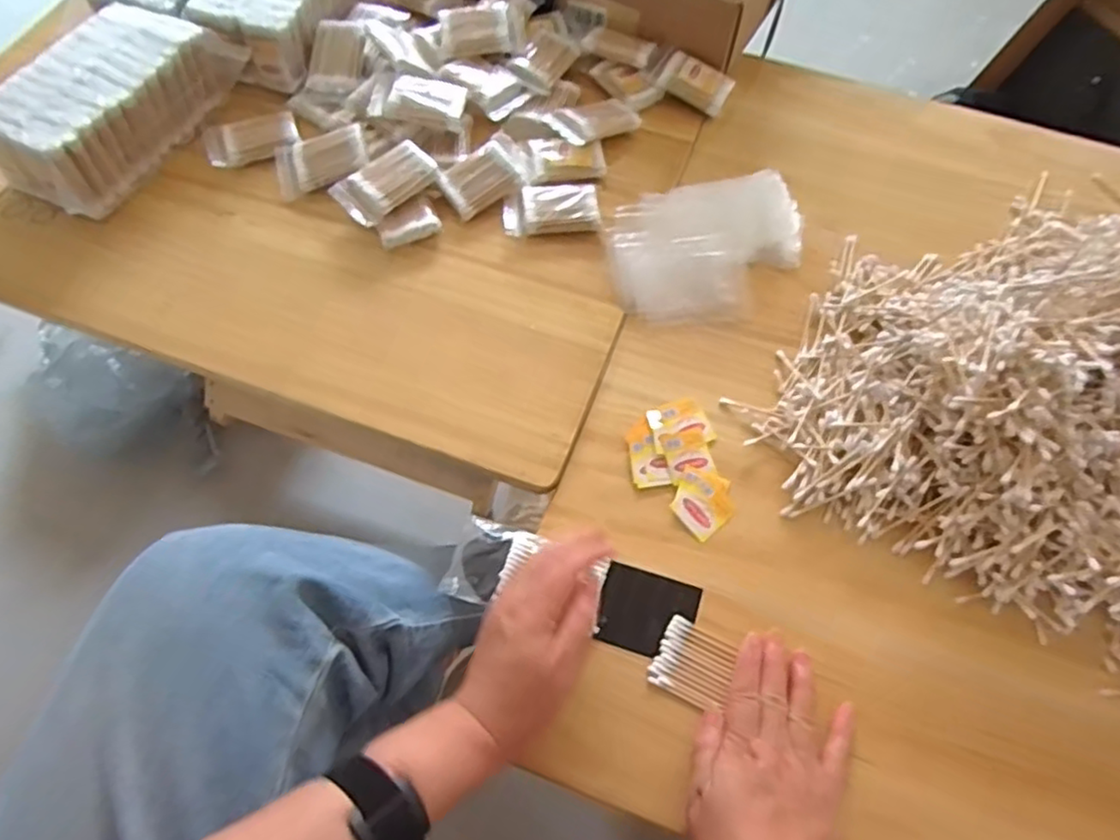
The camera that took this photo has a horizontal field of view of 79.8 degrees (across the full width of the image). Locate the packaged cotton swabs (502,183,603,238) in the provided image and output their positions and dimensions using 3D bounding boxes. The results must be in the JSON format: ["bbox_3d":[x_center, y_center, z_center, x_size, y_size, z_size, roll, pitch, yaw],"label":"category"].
[{"bbox_3d":[-0.009,-0.209,0.659,0.092,0.018,0.057,-4,67,-1],"label":"packaged cotton swabs"}]

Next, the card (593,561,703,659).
[{"bbox_3d":[0.066,0.143,0.497,0.069,0.004,0.060,18,61,3],"label":"card"}]

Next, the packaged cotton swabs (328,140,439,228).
[{"bbox_3d":[-0.170,-0.230,0.657,0.061,0.032,0.094,39,69,16],"label":"packaged cotton swabs"}]

